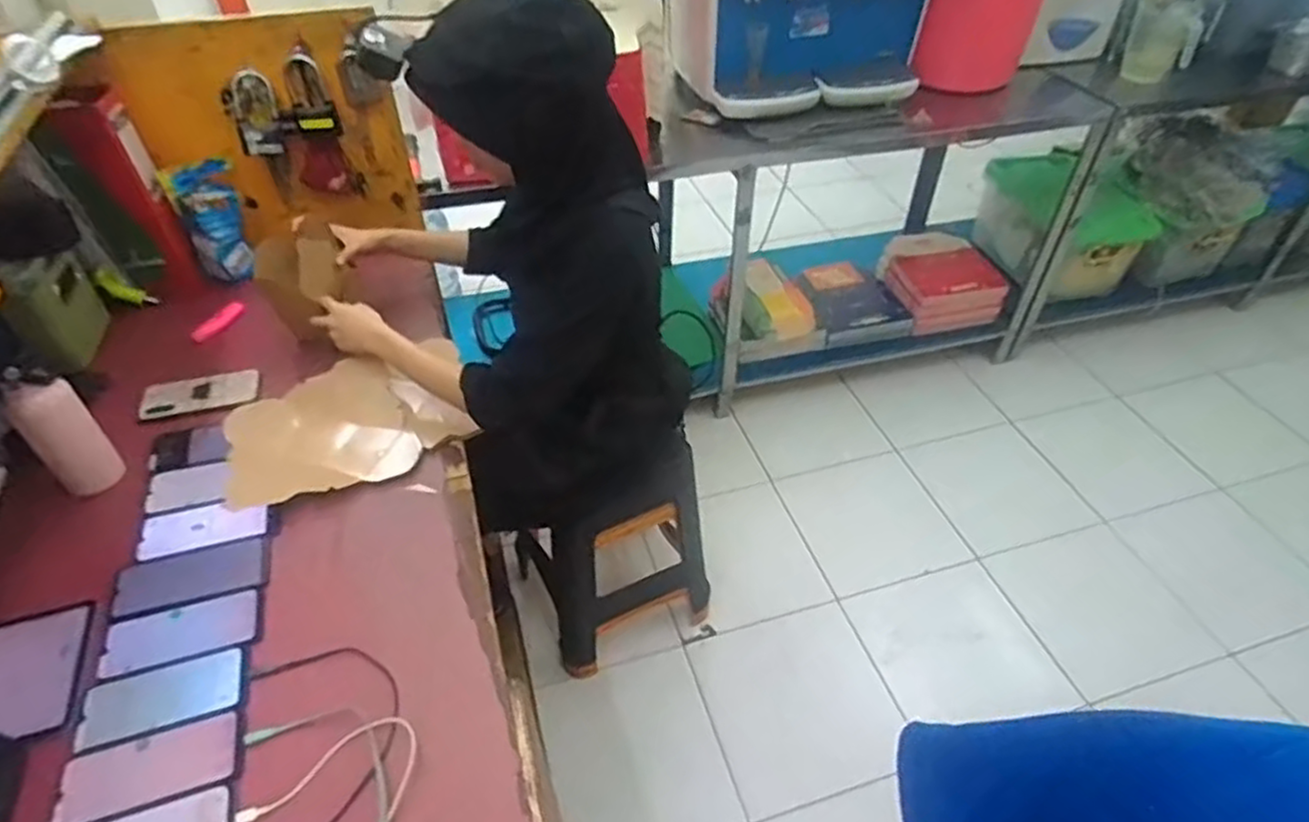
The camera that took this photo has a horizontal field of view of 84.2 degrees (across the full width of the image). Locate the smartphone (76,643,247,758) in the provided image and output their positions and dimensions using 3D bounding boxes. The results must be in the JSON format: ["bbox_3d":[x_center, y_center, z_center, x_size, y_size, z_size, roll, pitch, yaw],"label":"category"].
[{"bbox_3d":[-0.522,0.305,0.775,0.157,0.005,0.080,-15,46,-15],"label":"smartphone"}]

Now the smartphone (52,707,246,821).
[{"bbox_3d":[-0.500,0.357,0.723,0.162,0.006,0.079,-14,45,-15],"label":"smartphone"}]

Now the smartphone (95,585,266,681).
[{"bbox_3d":[-0.542,0.253,0.829,0.161,0.008,0.075,-14,46,-15],"label":"smartphone"}]

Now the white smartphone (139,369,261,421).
[{"bbox_3d":[-0.706,-0.026,1.124,0.163,0.013,0.085,-7,48,-11],"label":"white smartphone"}]

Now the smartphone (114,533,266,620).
[{"bbox_3d":[-0.561,0.200,0.881,0.166,0.006,0.080,-15,46,-15],"label":"smartphone"}]

